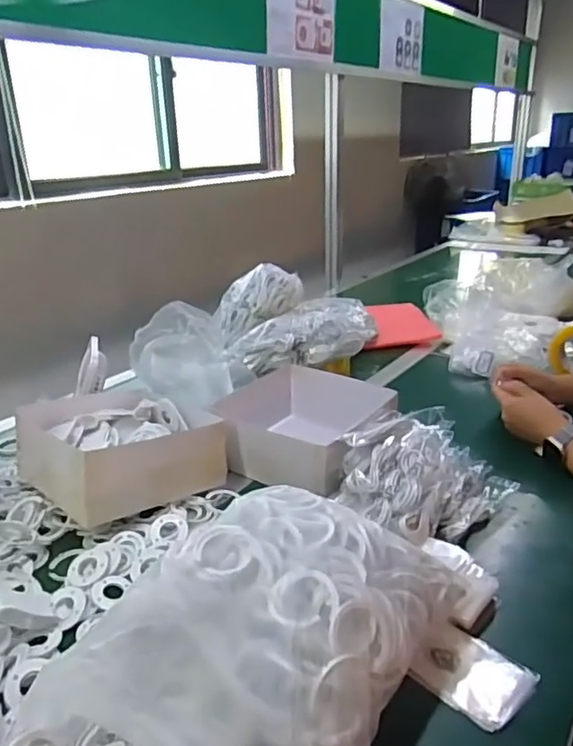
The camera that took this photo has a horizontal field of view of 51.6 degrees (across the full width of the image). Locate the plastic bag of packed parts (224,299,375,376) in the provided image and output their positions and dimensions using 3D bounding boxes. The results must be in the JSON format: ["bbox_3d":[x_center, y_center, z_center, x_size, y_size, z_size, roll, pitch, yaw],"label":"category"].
[{"bbox_3d":[0.023,-0.066,1.114,0.266,0.104,0.092,-13,21,8],"label":"plastic bag of packed parts"}]

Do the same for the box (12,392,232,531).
[{"bbox_3d":[-0.224,0.092,0.788,0.203,0.095,0.221,-21,29,-39],"label":"box"}]

